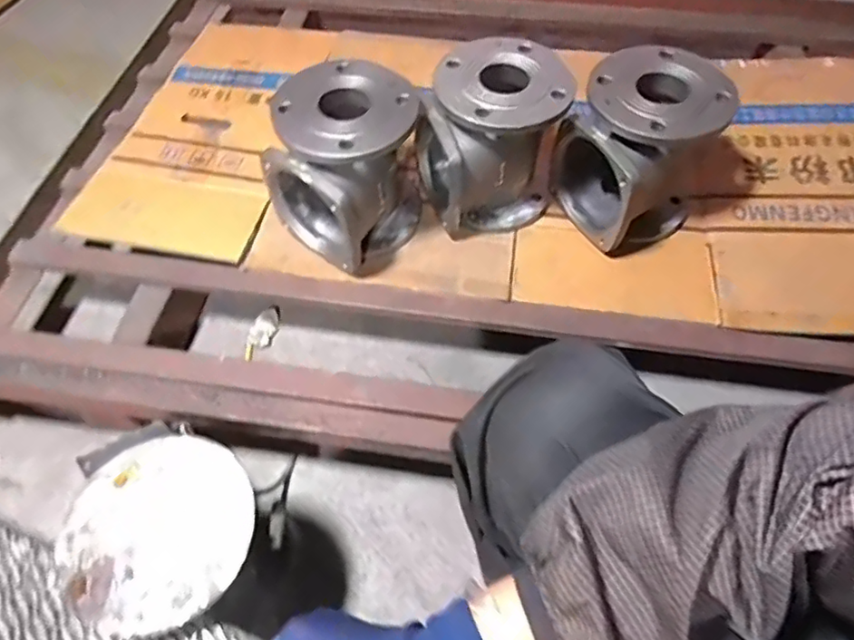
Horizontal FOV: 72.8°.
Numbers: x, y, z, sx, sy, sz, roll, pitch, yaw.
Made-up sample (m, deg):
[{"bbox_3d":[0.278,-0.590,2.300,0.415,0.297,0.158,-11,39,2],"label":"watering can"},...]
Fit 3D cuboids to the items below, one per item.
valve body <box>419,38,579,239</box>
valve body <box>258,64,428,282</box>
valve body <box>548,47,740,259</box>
[{"bbox_3d":[0.091,-0.252,0.828,0.187,0.204,0.158,-21,59,-13],"label":"valve body"},{"bbox_3d":[-0.102,-0.203,0.784,0.159,0.201,0.185,33,62,20],"label":"valve body"},{"bbox_3d":[0.289,-0.232,0.804,0.178,0.210,0.160,-30,61,-18],"label":"valve body"}]

